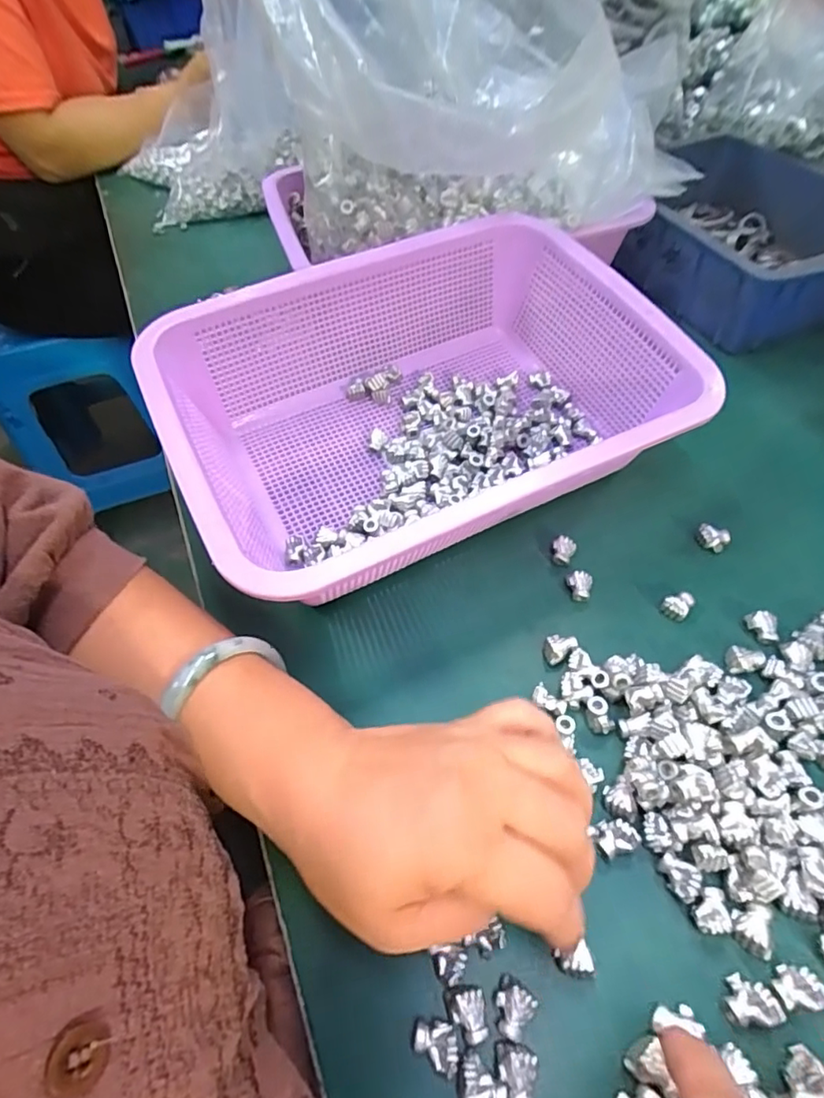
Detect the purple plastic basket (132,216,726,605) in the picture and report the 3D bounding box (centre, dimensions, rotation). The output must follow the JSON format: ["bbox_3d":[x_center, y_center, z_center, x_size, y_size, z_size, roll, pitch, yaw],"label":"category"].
[{"bbox_3d":[0.007,-0.088,0.361,0.293,0.099,0.222,-24,57,-14],"label":"purple plastic basket"}]

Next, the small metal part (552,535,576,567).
[{"bbox_3d":[0.093,0.001,0.344,0.014,0.011,0.016,15,57,13],"label":"small metal part"}]

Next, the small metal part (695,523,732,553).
[{"bbox_3d":[0.186,-0.007,0.345,0.019,0.012,0.013,18,57,15],"label":"small metal part"}]

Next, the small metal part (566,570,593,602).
[{"bbox_3d":[0.098,0.023,0.329,0.014,0.015,0.014,12,56,12],"label":"small metal part"}]

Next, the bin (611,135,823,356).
[{"bbox_3d":[0.297,-0.291,0.515,0.187,0.071,0.246,-21,56,-12],"label":"bin"}]

